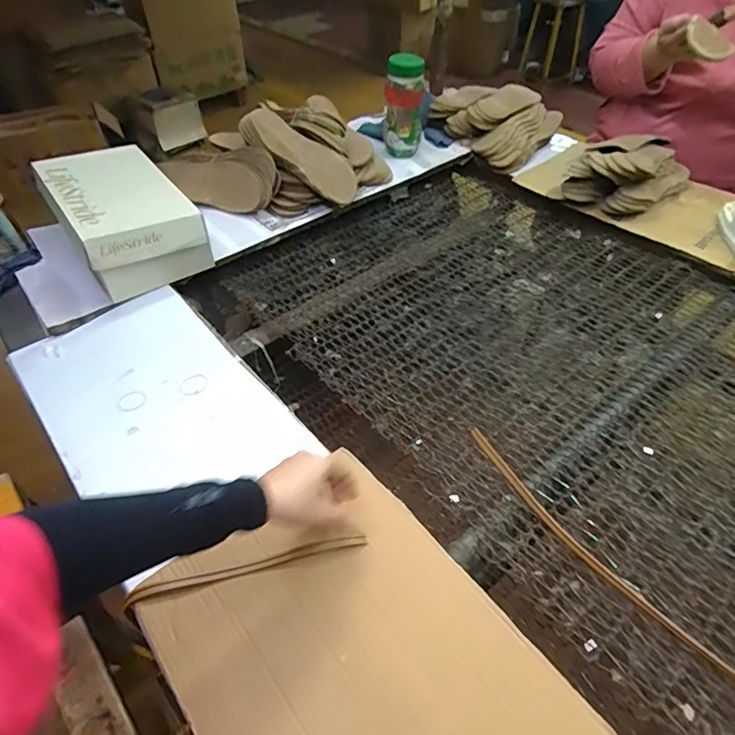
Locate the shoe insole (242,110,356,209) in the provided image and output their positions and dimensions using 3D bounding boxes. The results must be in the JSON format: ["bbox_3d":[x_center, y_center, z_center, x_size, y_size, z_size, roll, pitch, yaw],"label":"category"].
[{"bbox_3d":[-0.134,-0.432,1.015,0.265,0.026,0.089,35,76,-2],"label":"shoe insole"}]

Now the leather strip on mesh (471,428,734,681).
[{"bbox_3d":[0.336,0.271,0.525,0.046,0.010,0.621,-33,54,-24],"label":"leather strip on mesh"}]

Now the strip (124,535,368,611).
[{"bbox_3d":[-0.129,0.214,0.539,0.256,0.010,0.016,-10,50,-10],"label":"strip"}]

